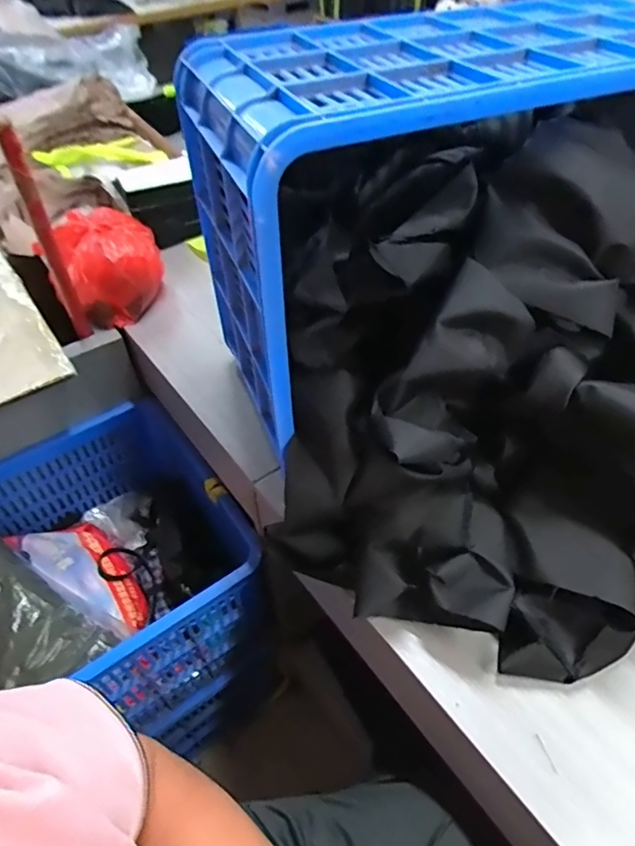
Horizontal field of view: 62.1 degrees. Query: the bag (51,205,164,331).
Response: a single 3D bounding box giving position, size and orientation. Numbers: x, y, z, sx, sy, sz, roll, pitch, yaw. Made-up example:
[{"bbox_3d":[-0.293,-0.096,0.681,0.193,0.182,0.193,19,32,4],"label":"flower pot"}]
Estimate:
[{"bbox_3d":[-0.342,-0.267,0.899,0.149,0.116,0.169,-19,50,-15],"label":"bag"}]

